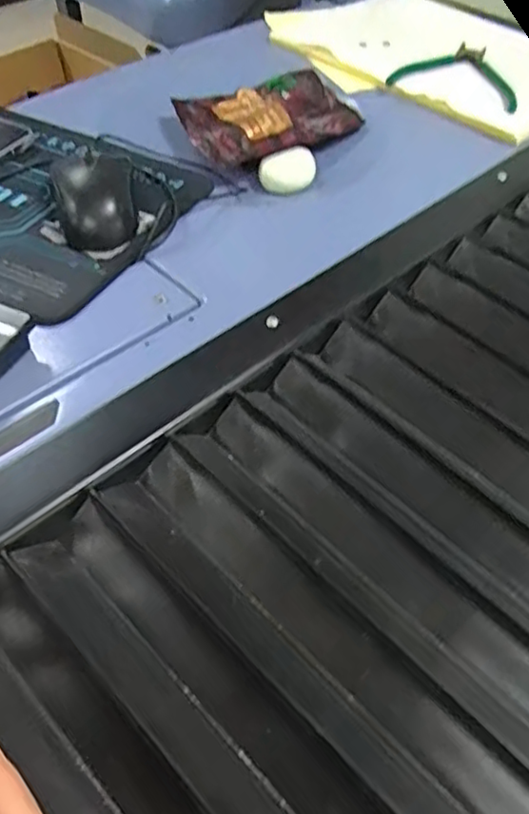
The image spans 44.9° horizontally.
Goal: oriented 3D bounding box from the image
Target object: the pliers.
[{"bbox_3d":[0.193,-0.346,0.652,0.124,0.007,0.134,13,51,6],"label":"pliers"}]

